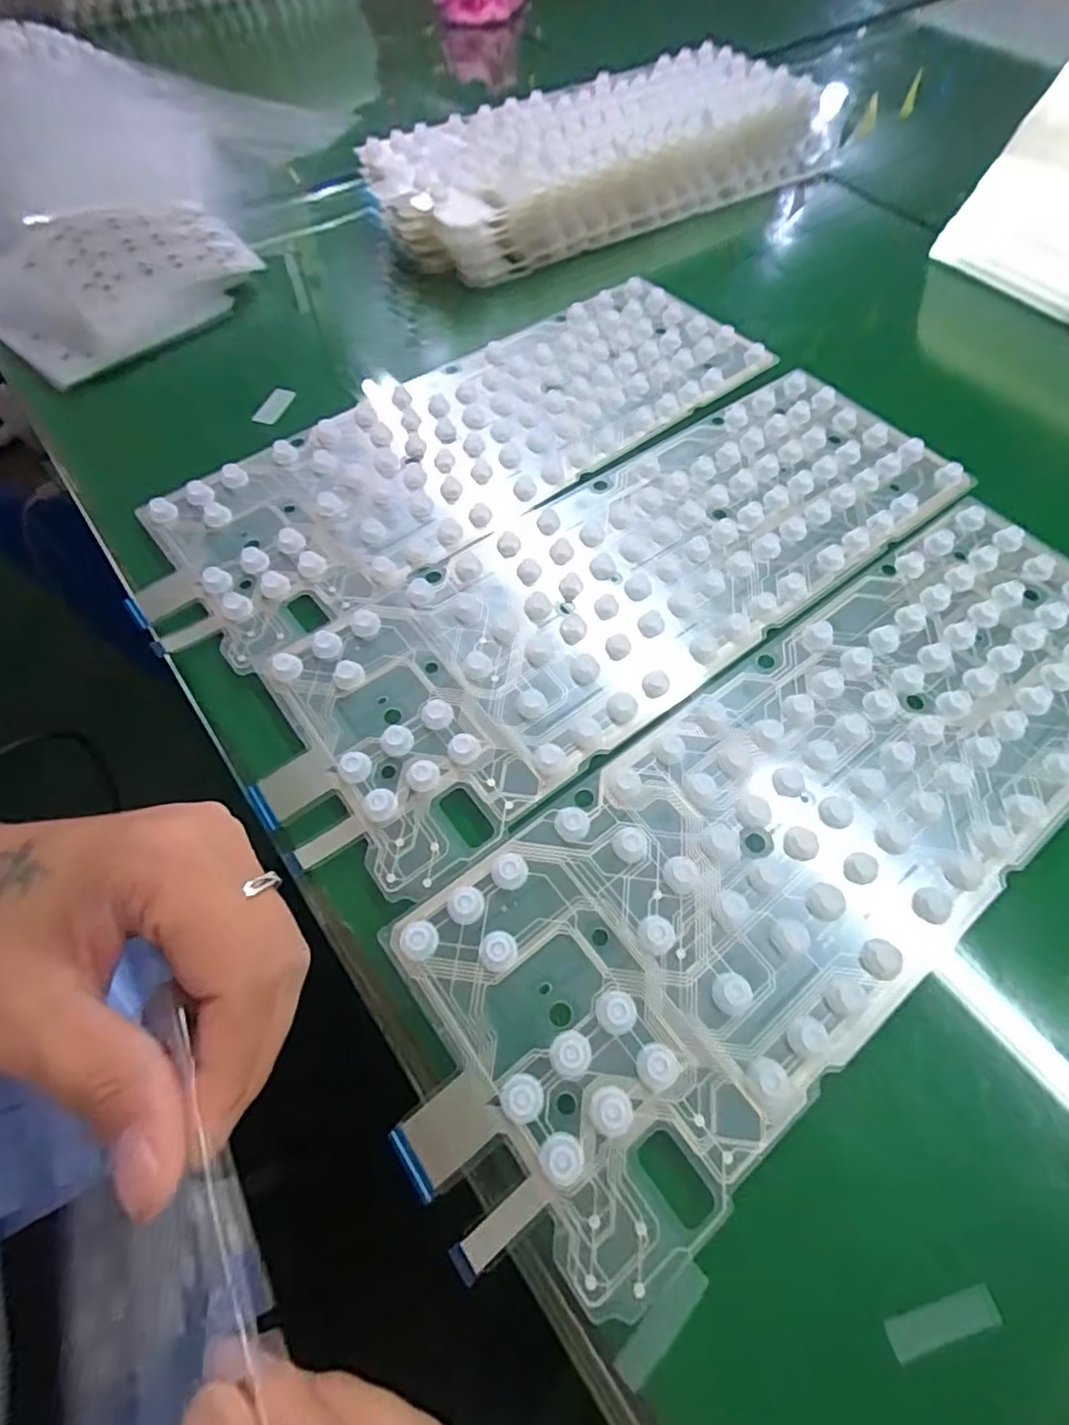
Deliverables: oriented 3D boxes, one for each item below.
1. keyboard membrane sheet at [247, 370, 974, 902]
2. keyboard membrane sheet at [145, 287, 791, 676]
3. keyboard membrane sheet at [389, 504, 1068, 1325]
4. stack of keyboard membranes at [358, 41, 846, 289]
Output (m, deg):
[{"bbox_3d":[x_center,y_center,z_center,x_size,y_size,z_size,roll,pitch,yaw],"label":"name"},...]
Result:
[{"bbox_3d":[0.043,-0.062,0.275,0.345,0.004,0.119,-34,65,-18],"label":"keyboard membrane sheet"},{"bbox_3d":[-0.035,-0.143,0.317,0.341,0.008,0.115,-36,66,-19],"label":"keyboard membrane sheet"},{"bbox_3d":[0.106,0.033,0.227,0.345,0.007,0.117,-35,66,-18],"label":"keyboard membrane sheet"},{"bbox_3d":[0.040,-0.407,0.439,0.362,0.043,0.117,-28,65,-15],"label":"stack of keyboard membranes"}]

